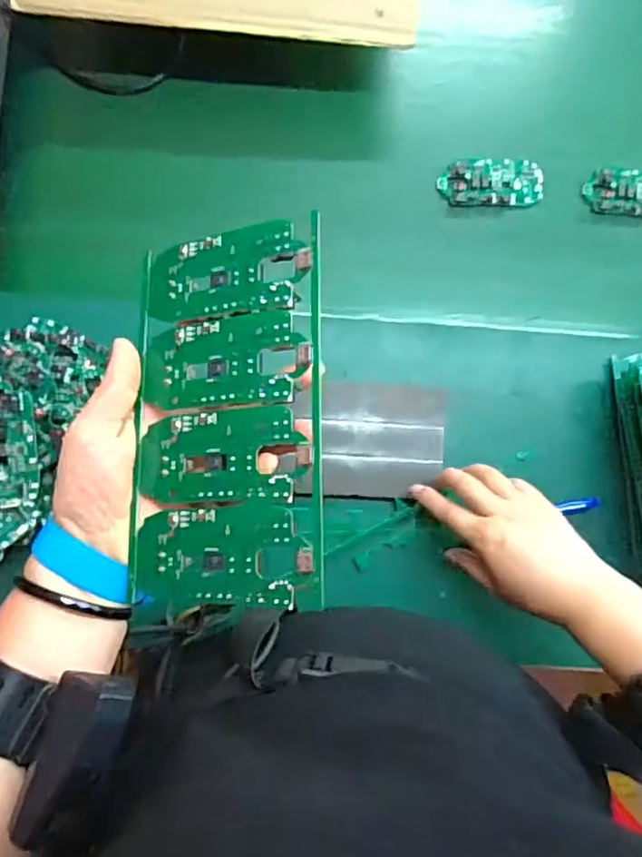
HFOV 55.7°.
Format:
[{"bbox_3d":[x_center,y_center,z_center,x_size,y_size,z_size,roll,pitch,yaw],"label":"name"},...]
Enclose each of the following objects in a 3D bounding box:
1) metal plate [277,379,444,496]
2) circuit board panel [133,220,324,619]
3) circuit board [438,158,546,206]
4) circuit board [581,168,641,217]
[{"bbox_3d":[0.041,0.008,0.542,0.142,0.017,0.104,3,85,-2],"label":"metal plate"},{"bbox_3d":[-0.048,-0.009,0.305,0.105,0.004,0.189,-4,79,24],"label":"circuit board panel"},{"bbox_3d":[0.161,-0.233,0.578,0.097,0.011,0.045,1,85,-3],"label":"circuit board"},{"bbox_3d":[0.301,-0.226,0.579,0.096,0.021,0.047,2,85,-2],"label":"circuit board"}]

